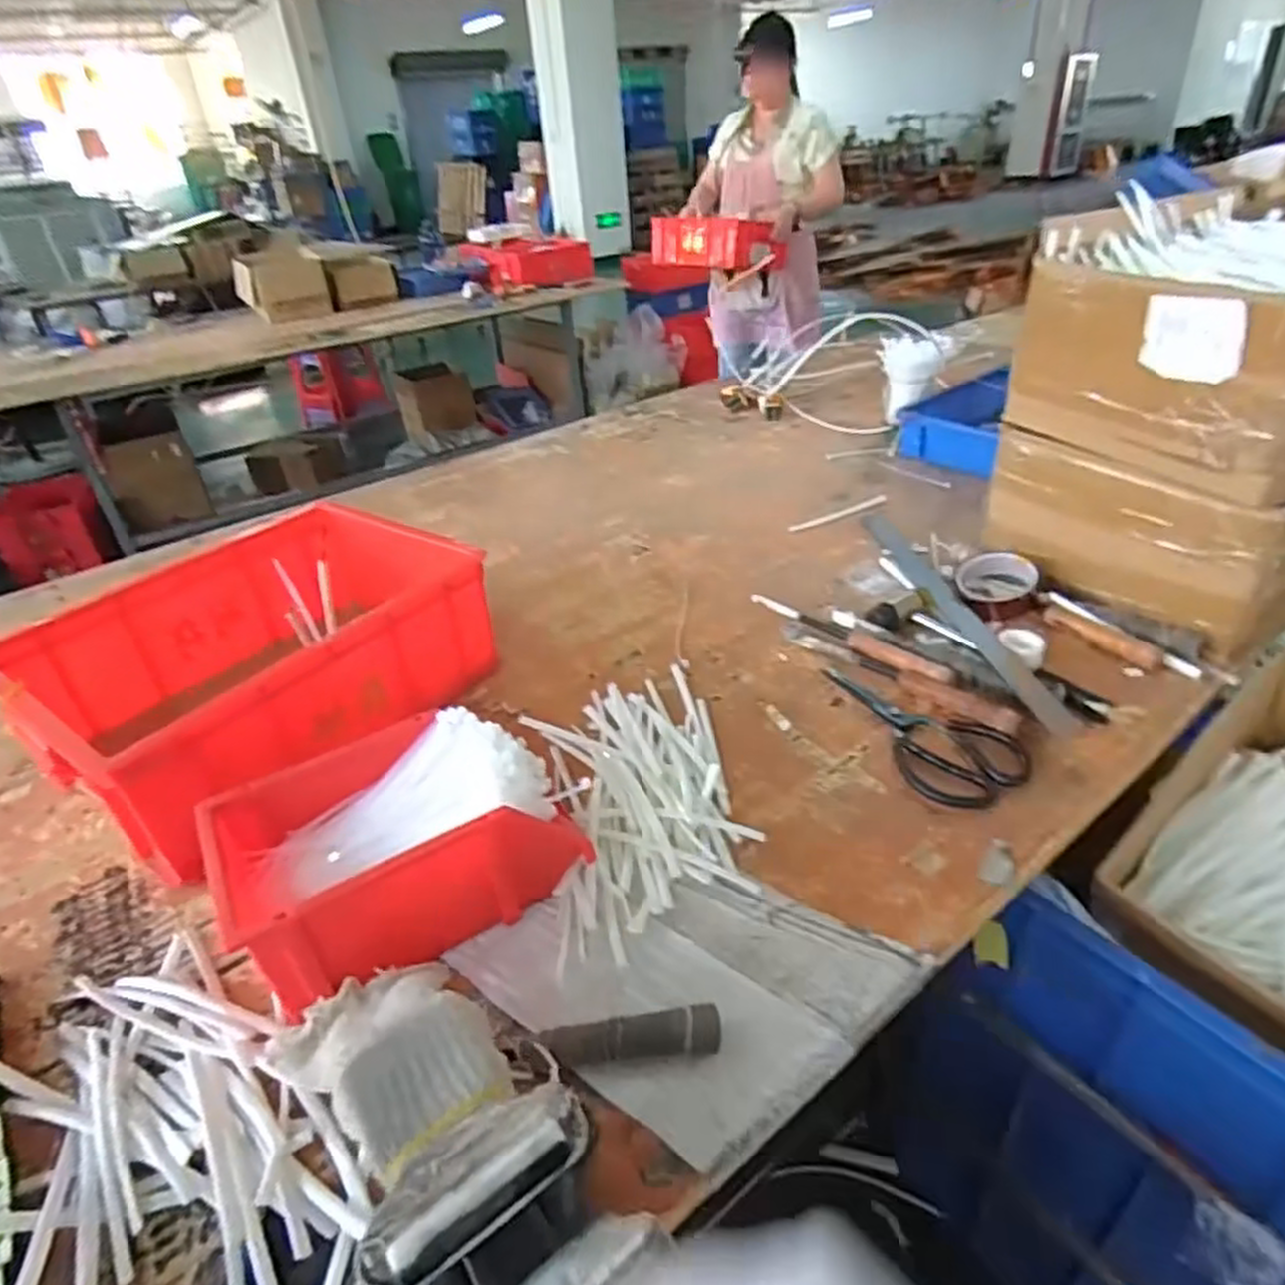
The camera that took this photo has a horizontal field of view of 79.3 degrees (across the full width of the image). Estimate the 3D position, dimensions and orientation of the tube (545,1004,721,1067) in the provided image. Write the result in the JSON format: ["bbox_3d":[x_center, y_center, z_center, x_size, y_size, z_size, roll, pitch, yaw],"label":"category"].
[{"bbox_3d":[-0.006,0.263,0.512,0.115,0.029,0.023,-7,32,-1],"label":"tube"}]

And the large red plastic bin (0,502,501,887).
[{"bbox_3d":[-0.396,0.022,0.806,0.301,0.153,0.391,19,40,35],"label":"large red plastic bin"}]

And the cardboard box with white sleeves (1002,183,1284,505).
[{"bbox_3d":[0.652,-0.333,0.853,0.342,0.195,0.357,-16,34,-16],"label":"cardboard box with white sleeves"}]

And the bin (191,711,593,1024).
[{"bbox_3d":[-0.189,0.160,0.611,0.240,0.116,0.162,-22,35,-24],"label":"bin"}]

